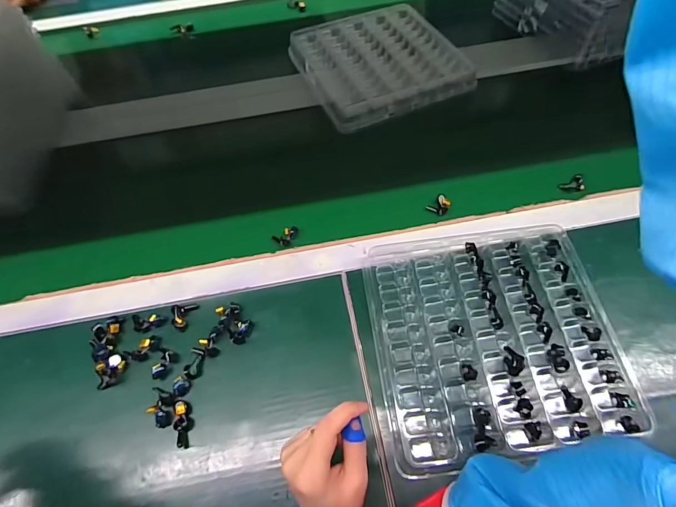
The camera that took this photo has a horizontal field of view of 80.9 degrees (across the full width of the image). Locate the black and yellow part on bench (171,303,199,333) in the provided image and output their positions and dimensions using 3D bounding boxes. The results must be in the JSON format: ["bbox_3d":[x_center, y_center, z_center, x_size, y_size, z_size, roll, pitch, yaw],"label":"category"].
[{"bbox_3d":[-0.190,0.079,0.496,0.031,0.012,0.031,-12,59,-7],"label":"black and yellow part on bench"}]

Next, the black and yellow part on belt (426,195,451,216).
[{"bbox_3d":[0.148,-0.069,0.573,0.027,0.006,0.033,40,67,22],"label":"black and yellow part on belt"}]

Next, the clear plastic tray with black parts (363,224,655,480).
[{"bbox_3d":[0.179,0.090,0.460,0.258,0.032,0.264,-5,59,-3],"label":"clear plastic tray with black parts"}]

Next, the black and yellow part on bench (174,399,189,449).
[{"bbox_3d":[-0.171,0.185,0.433,0.013,0.016,0.048,-15,60,-8],"label":"black and yellow part on bench"}]

